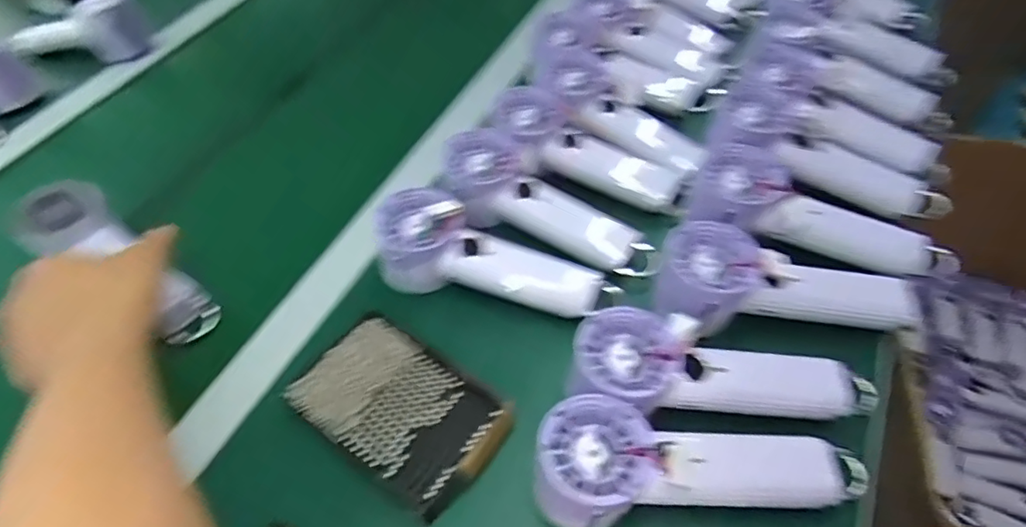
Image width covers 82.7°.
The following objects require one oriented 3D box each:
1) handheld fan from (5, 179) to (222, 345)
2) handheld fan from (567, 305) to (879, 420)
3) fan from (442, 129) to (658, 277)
[{"bbox_3d":[-0.328,-0.005,0.484,0.201,0.041,0.068,33,61,6],"label":"handheld fan"},{"bbox_3d":[0.135,0.071,0.373,0.193,0.039,0.064,11,54,-5],"label":"handheld fan"},{"bbox_3d":[0.021,-0.044,0.475,0.190,0.041,0.070,31,60,26],"label":"fan"}]

